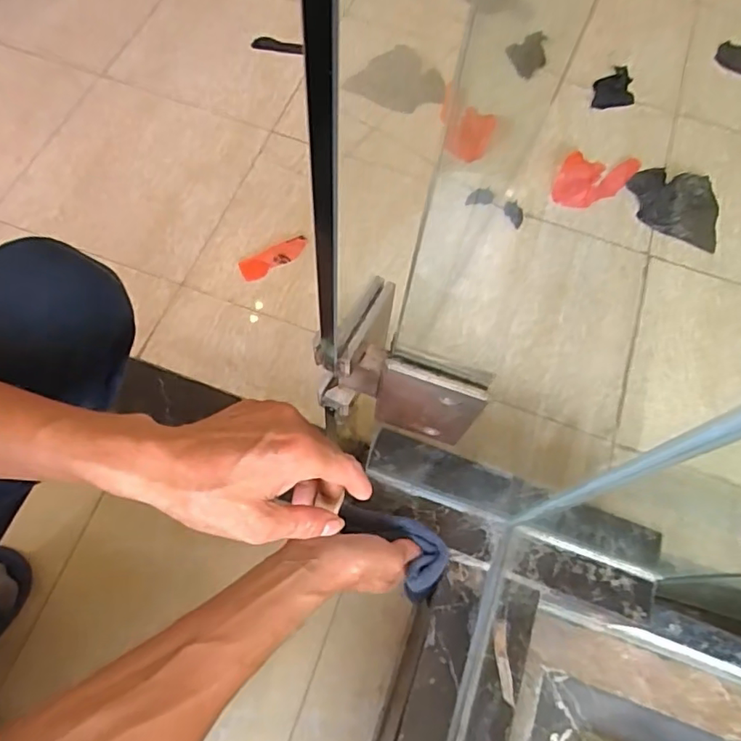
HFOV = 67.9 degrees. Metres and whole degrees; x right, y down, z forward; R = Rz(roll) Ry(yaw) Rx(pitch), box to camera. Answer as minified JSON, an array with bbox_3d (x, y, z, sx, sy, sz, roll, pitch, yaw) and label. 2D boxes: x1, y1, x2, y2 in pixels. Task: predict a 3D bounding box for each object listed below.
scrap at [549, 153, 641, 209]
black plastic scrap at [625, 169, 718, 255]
[{"bbox_3d":[0.332,-0.295,0.824,0.150,0.023,0.081,-37,74,-16],"label":"scrap"},{"bbox_3d":[0.453,-0.248,0.811,0.145,0.028,0.109,29,69,8],"label":"black plastic scrap"}]

